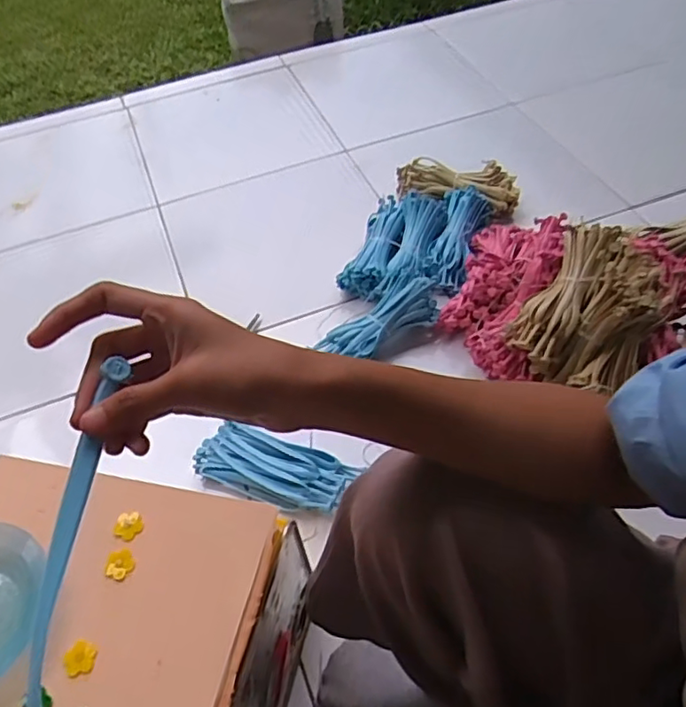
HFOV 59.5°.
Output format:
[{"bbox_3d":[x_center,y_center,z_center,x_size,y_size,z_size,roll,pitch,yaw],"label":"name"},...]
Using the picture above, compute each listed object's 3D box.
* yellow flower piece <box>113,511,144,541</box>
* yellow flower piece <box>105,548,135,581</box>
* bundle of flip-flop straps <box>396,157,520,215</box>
[{"bbox_3d":[-0.183,0.147,0.511,0.022,0.004,0.024,-2,53,3],"label":"yellow flower piece"},{"bbox_3d":[-0.184,0.174,0.493,0.023,0.004,0.023,-2,53,3],"label":"yellow flower piece"},{"bbox_3d":[0.205,-0.304,1.087,0.221,0.058,0.083,9,51,11],"label":"bundle of flip-flop straps"}]

